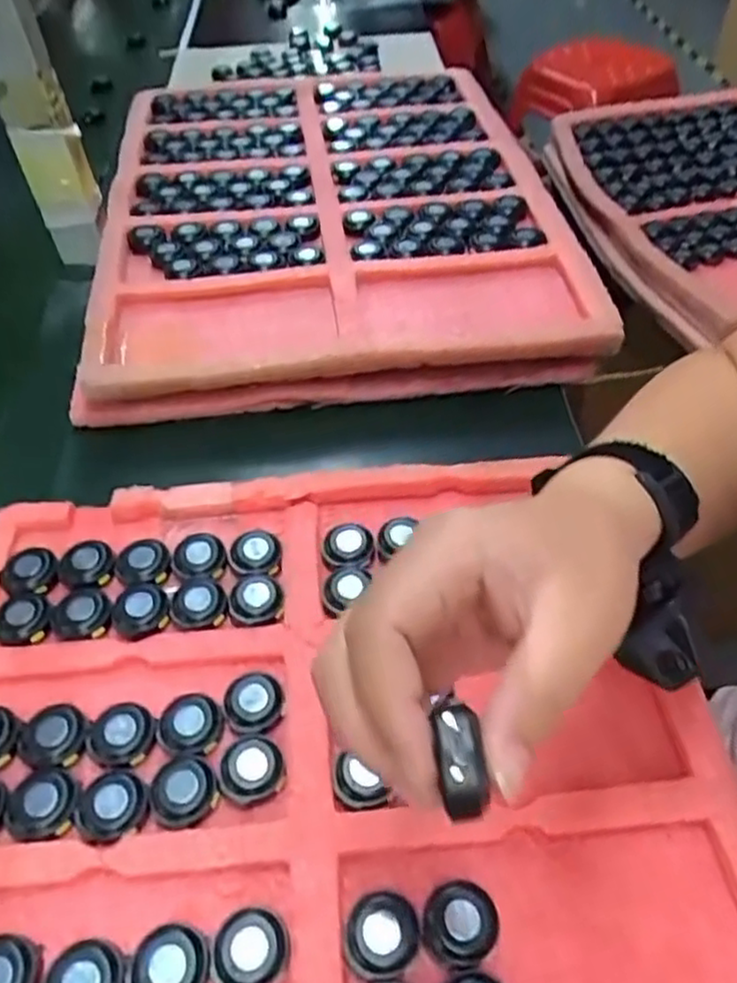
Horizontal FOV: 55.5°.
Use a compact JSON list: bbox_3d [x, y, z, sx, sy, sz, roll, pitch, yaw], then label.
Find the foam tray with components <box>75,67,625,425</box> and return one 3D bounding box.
[{"bbox_3d":[-0.051,-0.274,0.634,0.389,0.042,0.489,-7,49,-2],"label":"foam tray with components"}]

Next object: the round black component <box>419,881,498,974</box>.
[{"bbox_3d":[0.036,0.173,0.280,0.029,0.012,0.029,-11,49,-6],"label":"round black component"}]

